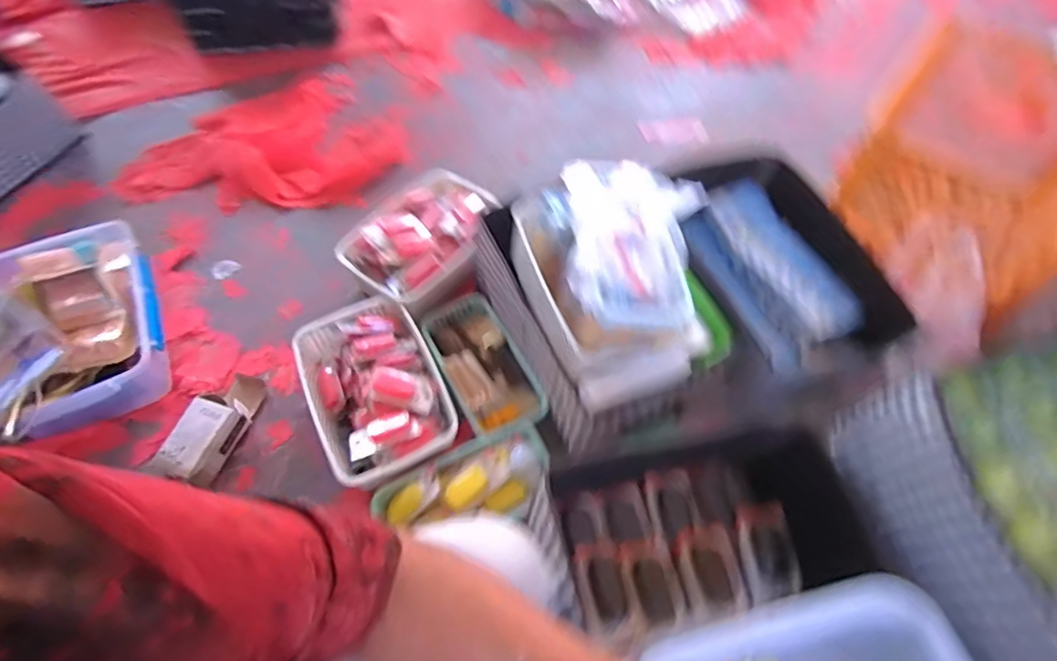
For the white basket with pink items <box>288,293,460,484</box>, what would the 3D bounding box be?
[{"bbox_3d":[-0.250,0.101,0.883,0.206,0.079,0.298,-21,60,-14],"label":"white basket with pink items"}]

